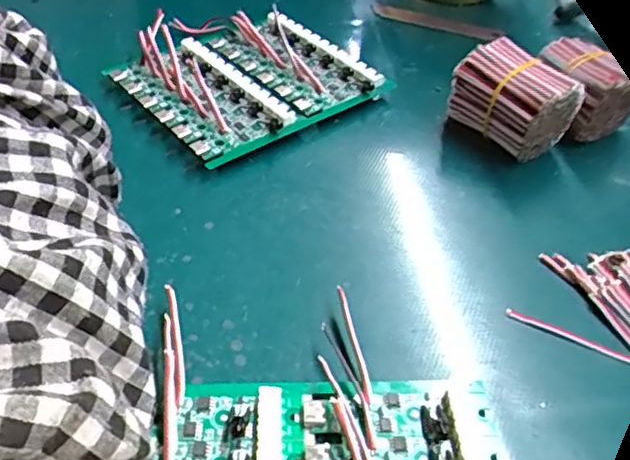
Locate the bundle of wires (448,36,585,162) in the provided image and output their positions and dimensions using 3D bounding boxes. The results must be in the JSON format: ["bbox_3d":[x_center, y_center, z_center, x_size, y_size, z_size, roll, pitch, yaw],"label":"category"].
[{"bbox_3d":[0.097,-0.064,0.308,0.036,0.048,0.050,-25,51,-27],"label":"bundle of wires"}]

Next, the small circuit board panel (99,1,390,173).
[{"bbox_3d":[-0.038,-0.084,0.339,0.111,0.026,0.101,-29,53,-29],"label":"small circuit board panel"}]

